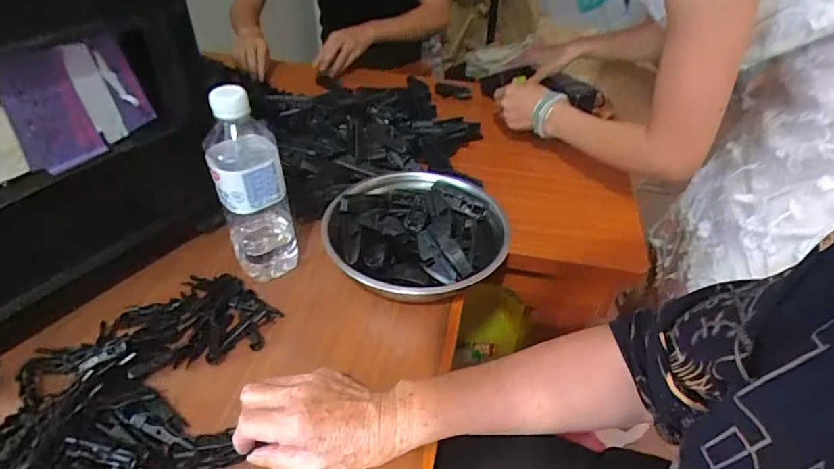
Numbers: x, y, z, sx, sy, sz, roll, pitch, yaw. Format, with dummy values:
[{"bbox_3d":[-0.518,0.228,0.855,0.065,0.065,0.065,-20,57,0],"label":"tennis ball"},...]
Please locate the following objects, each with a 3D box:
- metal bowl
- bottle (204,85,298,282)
[{"bbox_3d":[-0.001,0.008,0.561,0.193,0.062,0.207,2,41,-1],"label":"metal bowl"},{"bbox_3d":[-0.165,-0.044,0.490,0.066,0.210,0.054,-11,43,-17],"label":"bottle"}]

